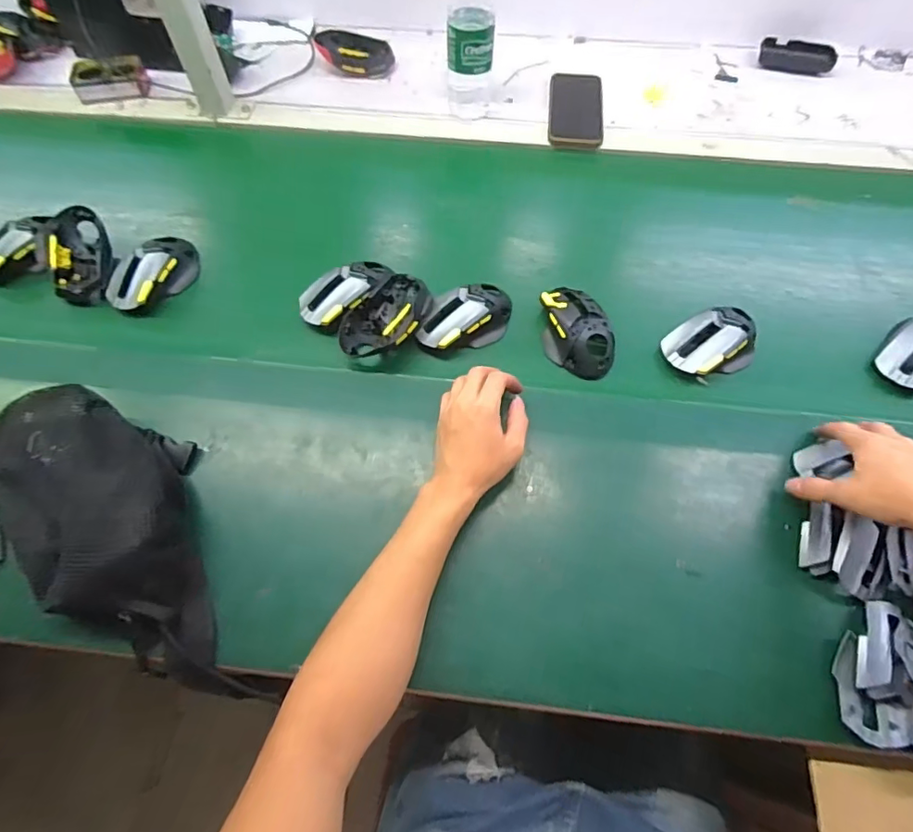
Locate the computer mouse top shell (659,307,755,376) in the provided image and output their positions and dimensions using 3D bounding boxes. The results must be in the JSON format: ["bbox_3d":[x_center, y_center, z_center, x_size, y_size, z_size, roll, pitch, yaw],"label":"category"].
[{"bbox_3d":[0.280,-0.080,0.586,0.099,0.031,0.064,-18,61,-7],"label":"computer mouse top shell"}]

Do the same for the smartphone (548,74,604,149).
[{"bbox_3d":[0.177,-0.457,0.796,0.077,0.005,0.159,2,68,11],"label":"smartphone"}]

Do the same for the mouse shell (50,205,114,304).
[{"bbox_3d":[-0.455,-0.193,0.653,0.066,0.039,0.120,-9,80,0],"label":"mouse shell"}]

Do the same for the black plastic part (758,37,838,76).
[{"bbox_3d":[0.534,-0.565,0.839,0.108,0.037,0.030,23,64,16],"label":"black plastic part"}]

